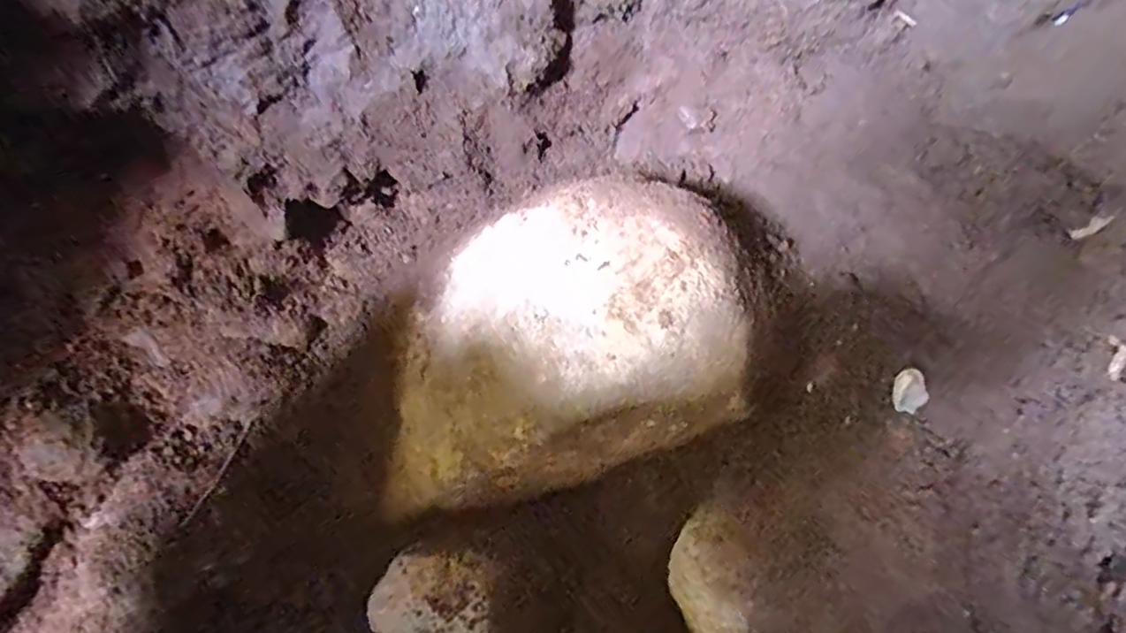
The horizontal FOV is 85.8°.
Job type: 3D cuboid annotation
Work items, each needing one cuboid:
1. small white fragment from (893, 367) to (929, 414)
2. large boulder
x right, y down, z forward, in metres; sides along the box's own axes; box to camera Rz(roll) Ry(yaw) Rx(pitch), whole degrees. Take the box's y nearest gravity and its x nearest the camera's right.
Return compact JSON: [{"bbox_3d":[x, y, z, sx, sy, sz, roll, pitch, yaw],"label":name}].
[{"bbox_3d":[0.247,0.053,0.432,0.026,0.019,0.024,-27,58,-22],"label":"small white fragment"},{"bbox_3d":[-0.008,0.011,0.476,0.265,0.194,0.196,-2,52,-5],"label":"large boulder"}]

